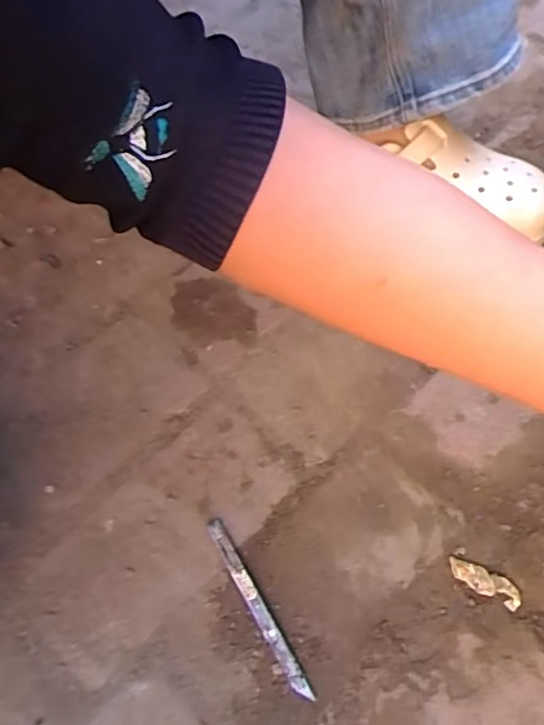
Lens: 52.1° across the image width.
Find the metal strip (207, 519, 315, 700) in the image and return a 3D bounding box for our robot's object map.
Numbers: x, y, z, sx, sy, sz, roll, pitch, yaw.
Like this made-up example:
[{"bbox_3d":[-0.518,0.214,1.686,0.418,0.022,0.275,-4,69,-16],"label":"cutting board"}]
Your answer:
[{"bbox_3d":[-0.012,0.179,0.409,0.012,0.008,0.137,-29,67,-11],"label":"metal strip"}]

